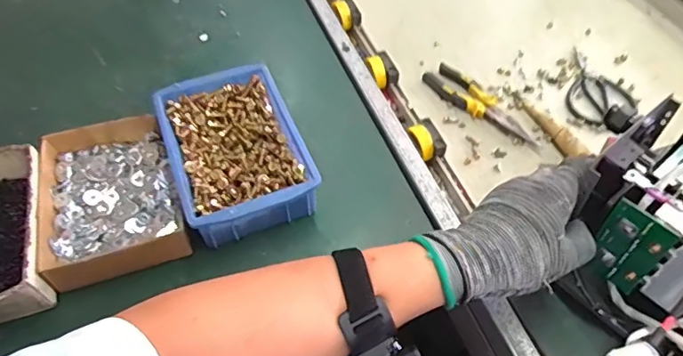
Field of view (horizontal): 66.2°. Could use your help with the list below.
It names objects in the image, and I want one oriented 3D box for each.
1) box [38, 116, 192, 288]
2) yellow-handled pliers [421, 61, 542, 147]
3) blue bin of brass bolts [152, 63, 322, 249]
[{"bbox_3d":[-0.239,0.017,0.544,0.124,0.041,0.169,-18,55,-12],"label":"box"},{"bbox_3d":[0.202,-0.107,0.757,0.048,0.019,0.193,-38,61,-24],"label":"yellow-handled pliers"},{"bbox_3d":[-0.119,-0.027,0.579,0.139,0.064,0.199,-18,55,-12],"label":"blue bin of brass bolts"}]

